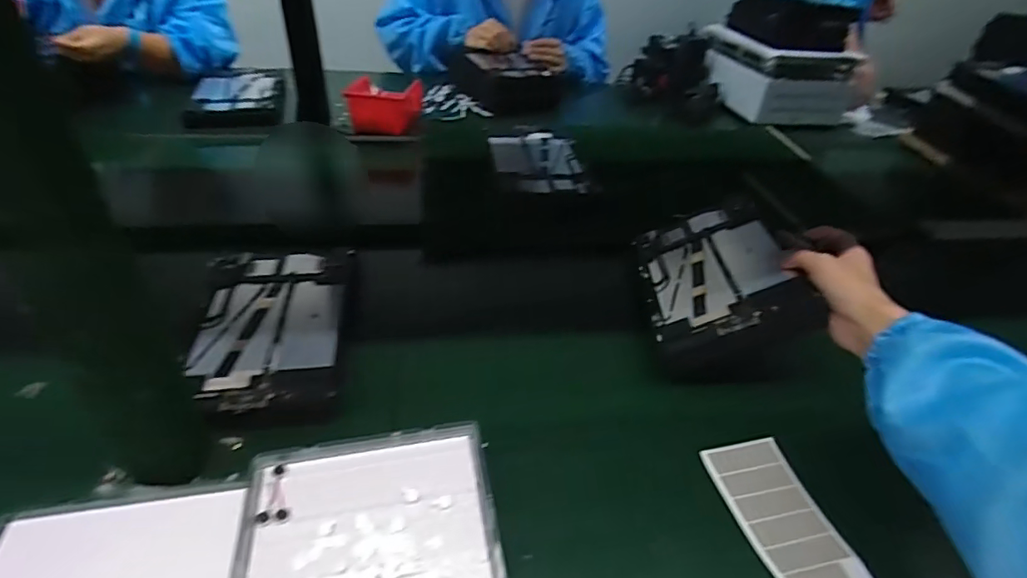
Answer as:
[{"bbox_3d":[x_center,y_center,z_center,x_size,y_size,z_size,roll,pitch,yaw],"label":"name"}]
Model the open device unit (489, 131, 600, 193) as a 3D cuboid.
[{"bbox_3d":[0.039,-0.199,0.850,0.139,0.019,0.210,-1,37,-9],"label":"open device unit"}]

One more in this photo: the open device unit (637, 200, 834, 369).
[{"bbox_3d":[0.220,-0.012,0.593,0.147,0.031,0.264,-25,28,20],"label":"open device unit"}]

